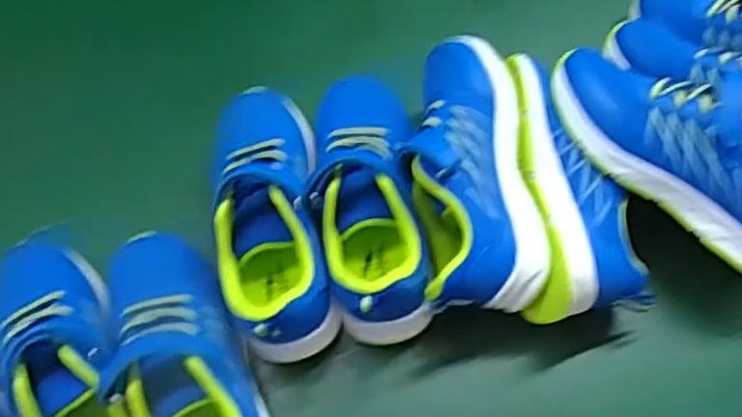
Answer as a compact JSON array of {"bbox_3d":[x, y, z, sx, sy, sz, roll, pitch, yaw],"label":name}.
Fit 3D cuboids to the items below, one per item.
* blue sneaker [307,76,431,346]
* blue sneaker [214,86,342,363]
[{"bbox_3d":[-0.002,-0.012,0.473,0.069,0.075,0.199,-3,62,0],"label":"blue sneaker"},{"bbox_3d":[-0.075,-0.004,0.471,0.078,0.074,0.213,-9,62,-3],"label":"blue sneaker"}]

